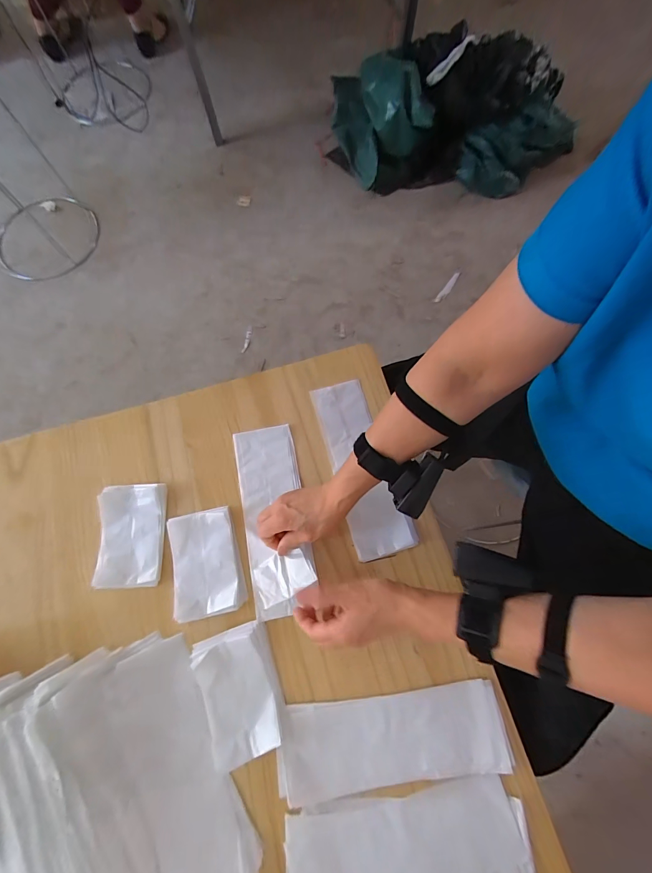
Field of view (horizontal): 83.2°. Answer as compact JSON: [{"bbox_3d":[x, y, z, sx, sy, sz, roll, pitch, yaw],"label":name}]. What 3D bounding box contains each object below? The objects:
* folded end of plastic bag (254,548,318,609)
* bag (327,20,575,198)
[{"bbox_3d":[-0.052,0.171,0.454,0.074,0.007,0.059,-25,44,0],"label":"folded end of plastic bag"},{"bbox_3d":[0.396,-1.016,1.184,0.760,0.292,0.359,9,73,2],"label":"bag"}]

